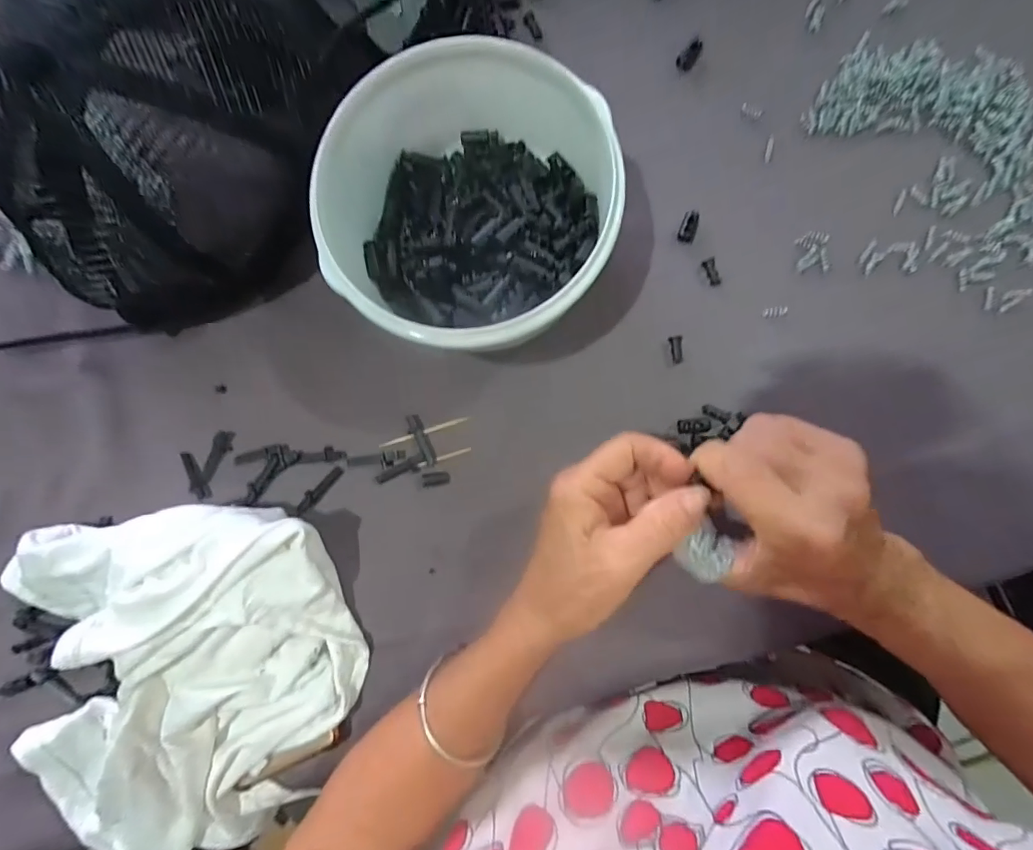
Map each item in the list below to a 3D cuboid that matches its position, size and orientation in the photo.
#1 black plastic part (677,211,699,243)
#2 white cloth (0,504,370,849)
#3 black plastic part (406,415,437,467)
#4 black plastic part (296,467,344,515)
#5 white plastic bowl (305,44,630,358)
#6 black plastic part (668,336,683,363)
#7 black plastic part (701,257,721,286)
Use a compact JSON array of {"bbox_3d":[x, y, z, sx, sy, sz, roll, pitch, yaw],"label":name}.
[{"bbox_3d":[0.111,-0.128,0.316,0.011,0.005,0.020,18,88,4],"label":"black plastic part"},{"bbox_3d":[-0.202,0.160,0.294,0.201,0.053,0.216,1,87,3],"label":"white cloth"},{"bbox_3d":[-0.062,0.009,0.318,0.010,0.004,0.035,-25,86,2],"label":"black plastic part"},{"bbox_3d":[-0.130,0.043,0.321,0.009,0.004,0.040,42,90,4],"label":"black plastic part"},{"bbox_3d":[-0.021,-0.123,0.287,0.153,0.078,0.144,0,87,3],"label":"white plastic bowl"},{"bbox_3d":[0.103,-0.048,0.311,0.009,0.004,0.017,-7,87,3],"label":"black plastic part"},{"bbox_3d":[0.125,-0.098,0.312,0.008,0.004,0.017,-17,86,2],"label":"black plastic part"}]

